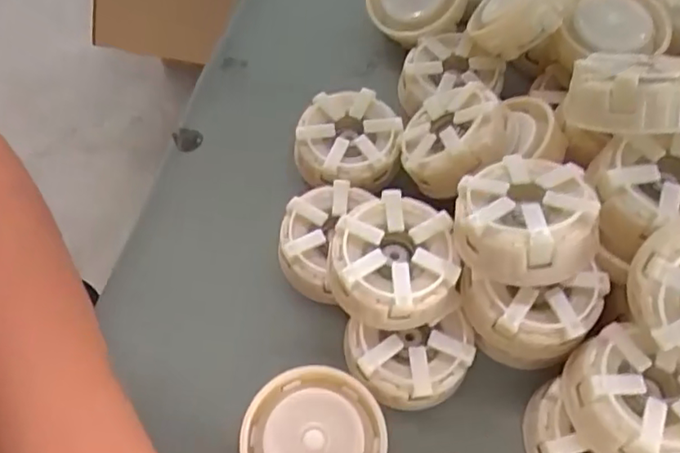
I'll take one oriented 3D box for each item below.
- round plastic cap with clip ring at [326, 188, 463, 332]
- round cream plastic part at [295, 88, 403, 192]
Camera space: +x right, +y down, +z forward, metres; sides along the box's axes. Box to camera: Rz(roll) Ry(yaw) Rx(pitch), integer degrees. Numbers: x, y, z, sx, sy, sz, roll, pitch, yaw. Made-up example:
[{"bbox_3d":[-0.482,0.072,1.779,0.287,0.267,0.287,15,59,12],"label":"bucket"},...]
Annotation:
[{"bbox_3d":[0.025,0.017,0.293,0.056,0.034,0.059,0,63,1],"label":"round plastic cap with clip ring"},{"bbox_3d":[0.005,-0.048,0.348,0.058,0.025,0.052,1,63,2],"label":"round cream plastic part"}]

